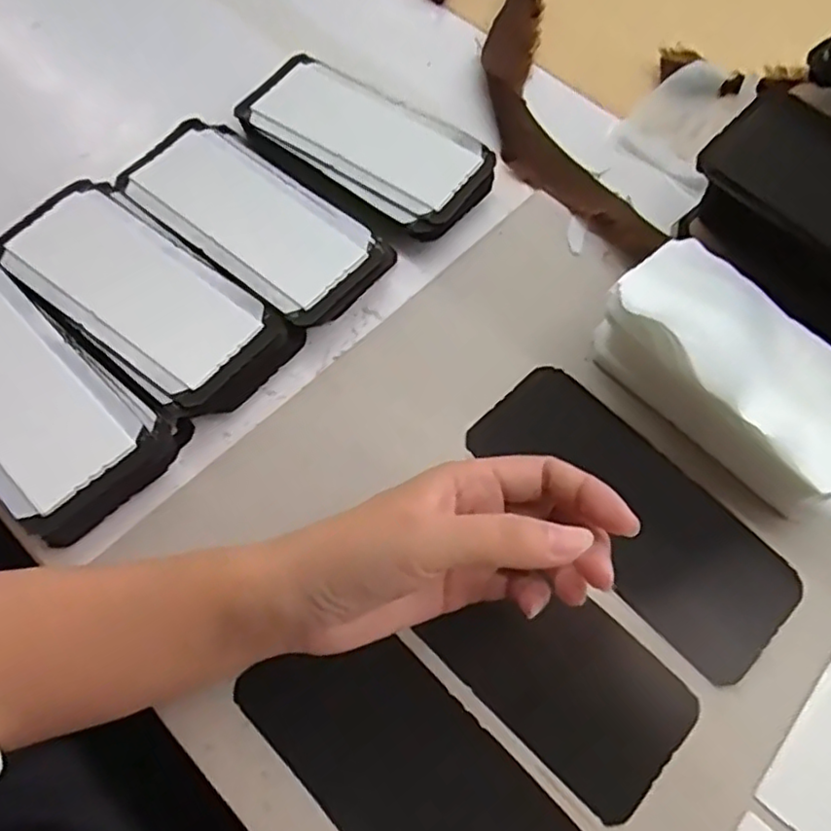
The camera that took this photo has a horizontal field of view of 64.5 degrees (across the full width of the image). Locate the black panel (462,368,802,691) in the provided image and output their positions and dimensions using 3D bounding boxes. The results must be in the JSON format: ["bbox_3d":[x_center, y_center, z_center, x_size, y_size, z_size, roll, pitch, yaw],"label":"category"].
[{"bbox_3d":[0.111,0.049,0.342,0.073,0.007,0.173,-40,72,-17],"label":"black panel"}]

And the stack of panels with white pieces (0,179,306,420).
[{"bbox_3d":[-0.151,-0.065,0.373,0.165,0.033,0.079,36,70,14],"label":"stack of panels with white pieces"}]

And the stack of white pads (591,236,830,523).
[{"bbox_3d":[0.167,-0.019,0.339,0.077,0.053,0.146,-40,72,-17],"label":"stack of white pads"}]

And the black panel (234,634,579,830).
[{"bbox_3d":[0.000,0.159,0.287,0.158,0.005,0.070,42,72,16],"label":"black panel"}]

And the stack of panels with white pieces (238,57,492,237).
[{"bbox_3d":[-0.034,-0.173,0.428,0.164,0.025,0.073,31,69,13],"label":"stack of panels with white pieces"}]

